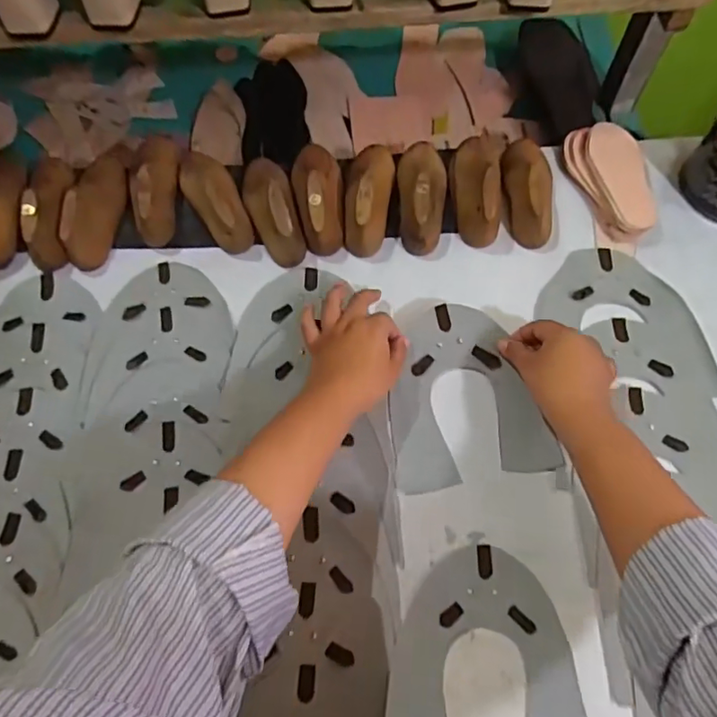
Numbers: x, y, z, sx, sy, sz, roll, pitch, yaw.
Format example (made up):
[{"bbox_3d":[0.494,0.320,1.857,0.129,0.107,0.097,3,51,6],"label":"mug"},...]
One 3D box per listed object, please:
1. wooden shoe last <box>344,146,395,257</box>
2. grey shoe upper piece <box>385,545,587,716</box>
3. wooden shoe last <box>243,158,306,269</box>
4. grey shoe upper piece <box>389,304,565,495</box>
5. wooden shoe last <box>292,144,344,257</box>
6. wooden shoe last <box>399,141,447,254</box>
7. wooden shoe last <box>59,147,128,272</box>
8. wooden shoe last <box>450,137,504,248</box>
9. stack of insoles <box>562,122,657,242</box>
[{"bbox_3d":[0.010,-0.171,0.564,0.047,0.054,0.137,6,67,4],"label":"wooden shoe last"},{"bbox_3d":[0.096,0.229,0.418,0.143,0.005,0.155,3,67,3],"label":"grey shoe upper piece"},{"bbox_3d":[-0.089,-0.159,0.562,0.045,0.056,0.127,-16,68,-5],"label":"wooden shoe last"},{"bbox_3d":[0.093,0.027,0.494,0.138,0.024,0.162,-10,67,-3],"label":"grey shoe upper piece"},{"bbox_3d":[-0.042,-0.173,0.567,0.048,0.054,0.141,-6,67,-1],"label":"wooden shoe last"},{"bbox_3d":[0.065,-0.176,0.565,0.049,0.052,0.131,5,67,4],"label":"wooden shoe last"},{"bbox_3d":[-0.272,-0.162,0.567,0.042,0.050,0.141,2,67,2],"label":"wooden shoe last"},{"bbox_3d":[0.123,-0.186,0.568,0.052,0.052,0.139,4,67,3],"label":"wooden shoe last"},{"bbox_3d":[0.263,-0.187,0.573,0.070,0.022,0.136,-7,67,-1],"label":"stack of insoles"}]

